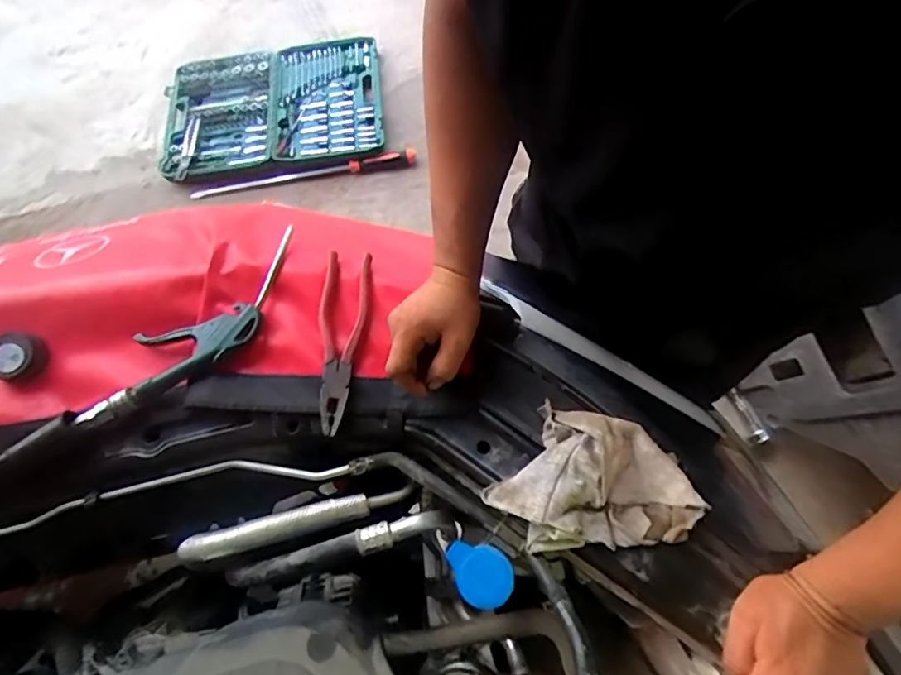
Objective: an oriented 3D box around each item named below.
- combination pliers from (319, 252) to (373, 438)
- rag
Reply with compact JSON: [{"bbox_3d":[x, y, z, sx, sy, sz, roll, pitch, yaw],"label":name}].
[{"bbox_3d":[-0.116,0.003,0.569,0.048,0.026,0.193,4,75,3],"label":"combination pliers"},{"bbox_3d":[0.122,0.124,0.491,0.170,0.064,0.120,-5,75,1],"label":"rag"}]

